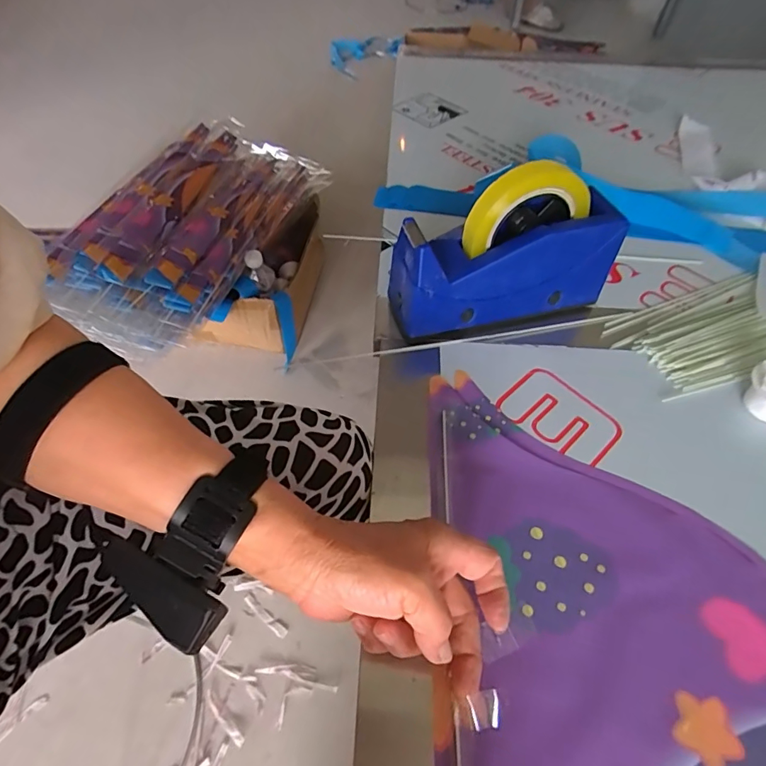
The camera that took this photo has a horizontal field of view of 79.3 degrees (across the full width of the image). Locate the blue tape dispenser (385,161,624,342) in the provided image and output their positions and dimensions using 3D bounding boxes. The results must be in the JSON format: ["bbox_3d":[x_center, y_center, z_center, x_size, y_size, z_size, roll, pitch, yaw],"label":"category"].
[{"bbox_3d":[0.110,-0.115,0.415,0.197,0.137,0.063,-11,54,-10],"label":"blue tape dispenser"}]

